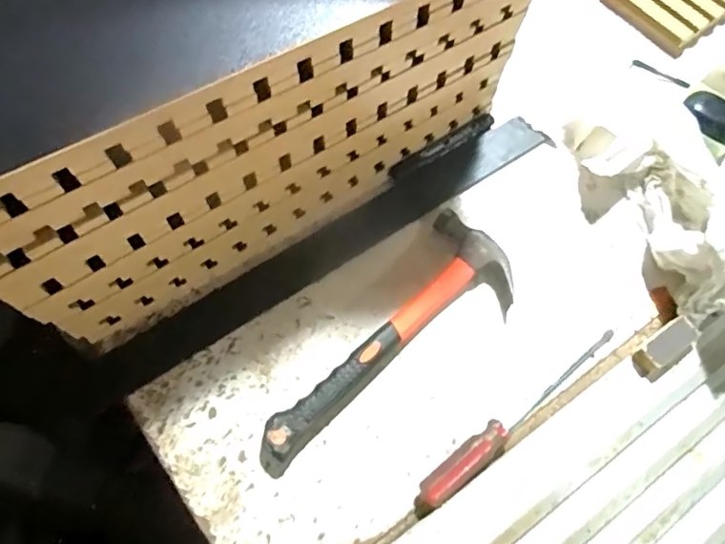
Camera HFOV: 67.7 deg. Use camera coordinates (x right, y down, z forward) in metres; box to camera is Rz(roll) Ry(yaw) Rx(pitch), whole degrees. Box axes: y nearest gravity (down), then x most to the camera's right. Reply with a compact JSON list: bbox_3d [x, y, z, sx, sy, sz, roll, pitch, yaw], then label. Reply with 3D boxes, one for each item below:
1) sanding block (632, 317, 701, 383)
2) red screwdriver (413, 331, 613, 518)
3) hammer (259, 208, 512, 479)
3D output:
[{"bbox_3d":[0.261,0.065,0.462,0.062,0.015,0.028,-32,72,-16],"label":"sanding block"},{"bbox_3d":[0.129,0.114,0.447,0.231,0.026,0.020,-36,73,-17],"label":"red screwdriver"},{"bbox_3d":[0.024,0.064,0.461,0.093,0.031,0.272,41,70,14],"label":"hammer"}]

